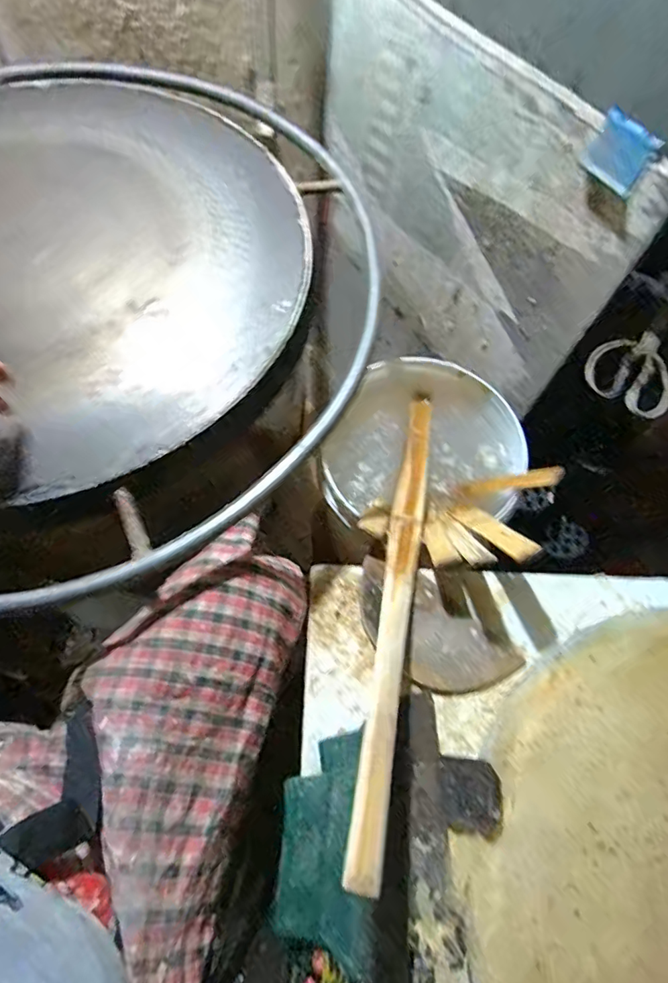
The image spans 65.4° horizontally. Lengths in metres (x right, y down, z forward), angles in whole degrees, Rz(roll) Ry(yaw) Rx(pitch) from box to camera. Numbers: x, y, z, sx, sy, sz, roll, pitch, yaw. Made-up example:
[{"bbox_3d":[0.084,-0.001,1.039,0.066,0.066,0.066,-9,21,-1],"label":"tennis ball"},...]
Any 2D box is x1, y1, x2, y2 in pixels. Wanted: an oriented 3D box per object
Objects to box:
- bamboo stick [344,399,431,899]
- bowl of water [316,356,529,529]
[{"bbox_3d":[0.076,0.096,0.596,0.033,0.020,0.581,9,49,6],"label":"bamboo stick"},{"bbox_3d":[0.127,-0.071,0.744,0.280,0.075,0.241,0,63,1],"label":"bowl of water"}]

